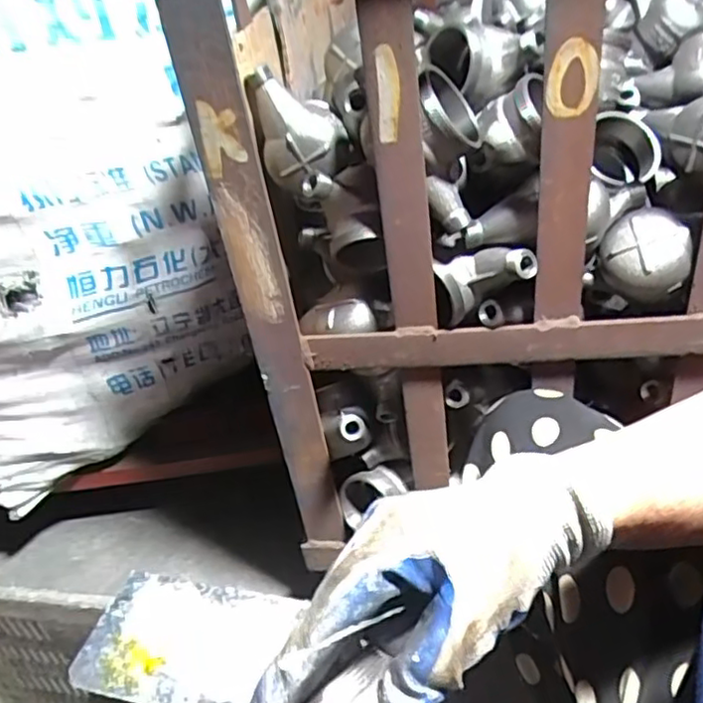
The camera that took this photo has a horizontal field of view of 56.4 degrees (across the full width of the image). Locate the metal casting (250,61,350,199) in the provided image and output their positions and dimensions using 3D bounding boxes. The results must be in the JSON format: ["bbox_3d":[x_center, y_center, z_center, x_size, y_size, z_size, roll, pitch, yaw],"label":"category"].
[{"bbox_3d":[-0.047,-0.215,0.648,0.081,0.113,0.066,-7,35,3],"label":"metal casting"}]

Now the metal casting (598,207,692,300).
[{"bbox_3d":[0.258,-0.083,0.582,0.066,0.070,0.056,-7,35,3],"label":"metal casting"}]

